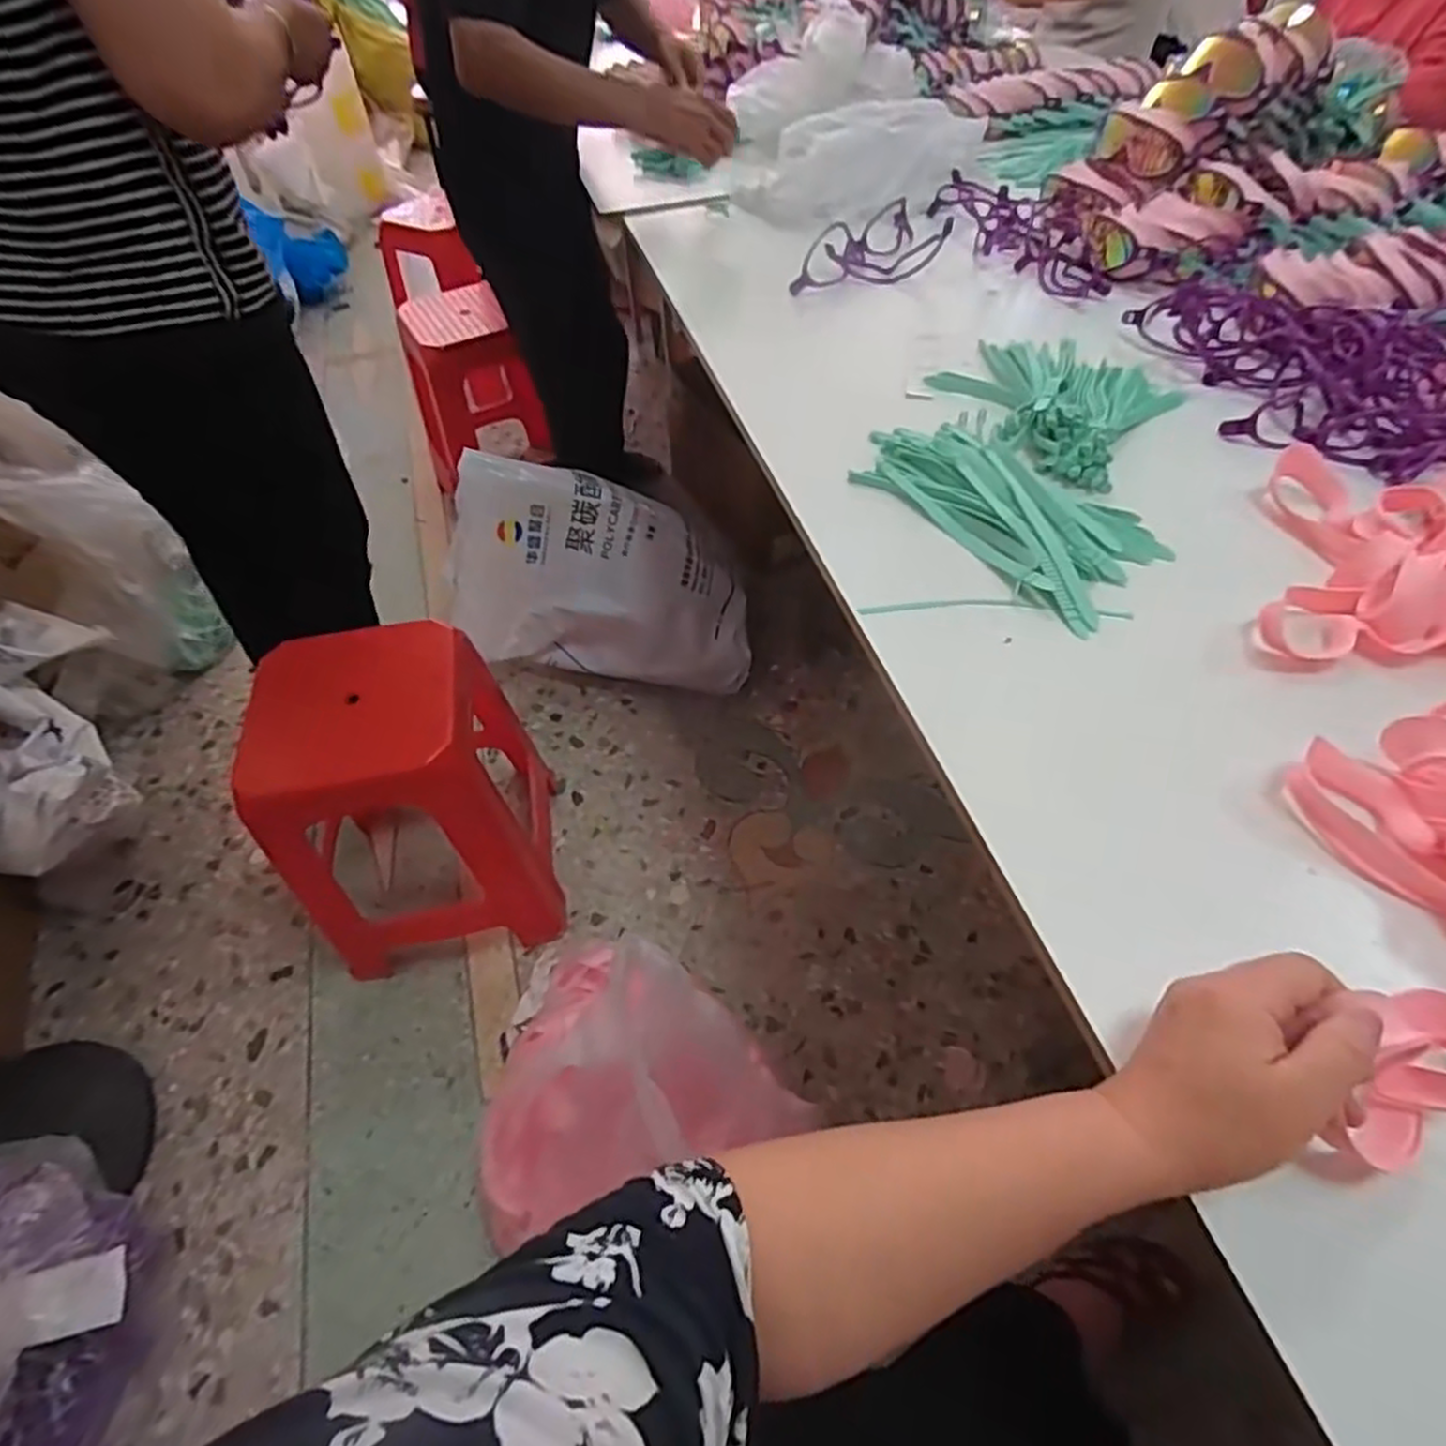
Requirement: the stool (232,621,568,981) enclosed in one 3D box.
[{"bbox_3d":[-0.463,0.117,1.121,0.330,0.466,0.328,-12,52,-6],"label":"stool"}]

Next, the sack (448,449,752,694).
[{"bbox_3d":[-0.238,-0.278,1.426,0.563,0.381,0.243,0,52,3],"label":"sack"}]

